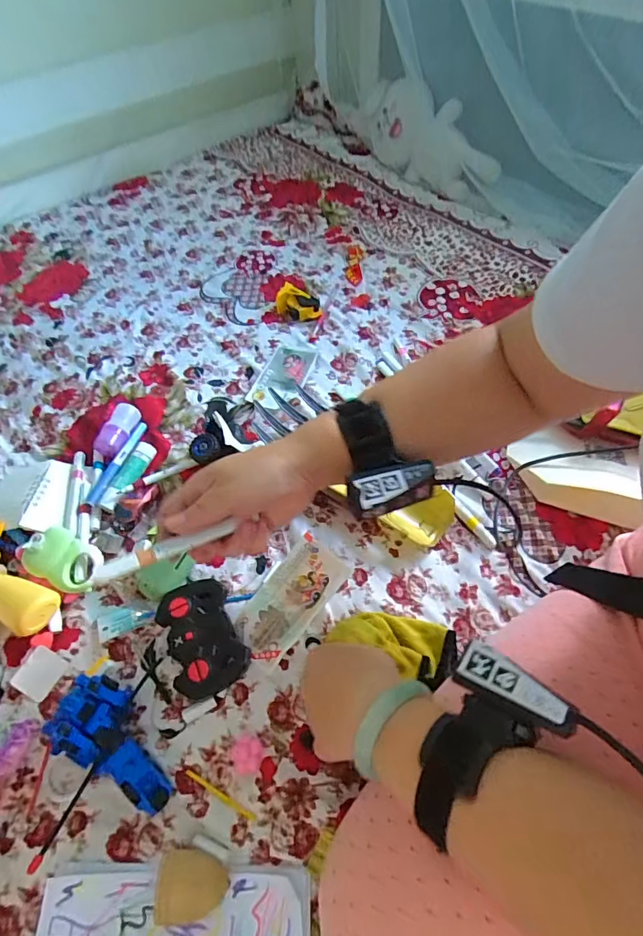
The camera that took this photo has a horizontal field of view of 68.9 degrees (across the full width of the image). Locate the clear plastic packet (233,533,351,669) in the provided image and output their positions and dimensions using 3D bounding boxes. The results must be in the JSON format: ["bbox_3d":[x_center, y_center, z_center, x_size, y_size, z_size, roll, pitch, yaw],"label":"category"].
[{"bbox_3d":[-0.033,0.131,0.470,0.064,0.007,0.123,35,82,27],"label":"clear plastic packet"}]

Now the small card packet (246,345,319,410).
[{"bbox_3d":[-0.055,-0.134,0.675,0.066,0.009,0.123,15,53,10],"label":"small card packet"}]

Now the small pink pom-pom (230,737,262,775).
[{"bbox_3d":[-0.069,0.255,0.419,0.029,0.017,0.029,-2,55,3],"label":"small pink pom-pom"}]

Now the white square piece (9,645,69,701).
[{"bbox_3d":[-0.283,0.206,0.469,0.038,0.004,0.045,33,72,5],"label":"white square piece"}]

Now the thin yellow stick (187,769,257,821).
[{"bbox_3d":[-0.089,0.288,0.412,0.071,0.004,0.007,21,58,20],"label":"thin yellow stick"}]

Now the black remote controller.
[{"bbox_3d":[-0.119,0.167,0.467,0.070,0.036,0.106,-24,57,-13],"label":"black remote controller"}]

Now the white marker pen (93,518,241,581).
[{"bbox_3d":[-0.116,0.060,0.347,0.101,0.009,0.013,-20,53,-21],"label":"white marker pen"}]

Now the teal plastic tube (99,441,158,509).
[{"bbox_3d":[-0.239,0.007,0.585,0.023,0.019,0.095,15,58,14],"label":"teal plastic tube"}]

